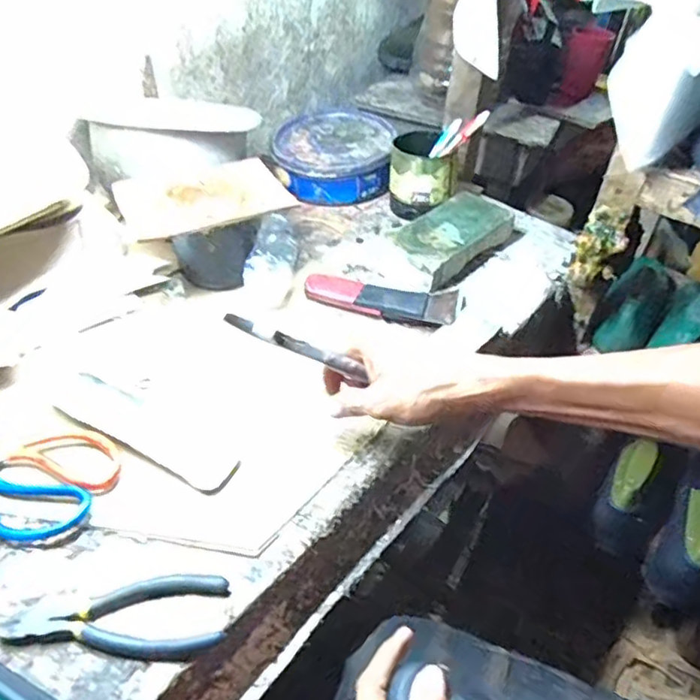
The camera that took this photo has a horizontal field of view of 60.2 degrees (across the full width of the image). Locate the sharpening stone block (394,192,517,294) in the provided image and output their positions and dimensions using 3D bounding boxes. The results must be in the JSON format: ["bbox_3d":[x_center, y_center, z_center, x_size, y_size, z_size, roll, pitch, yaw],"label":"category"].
[{"bbox_3d":[0.137,-0.145,0.781,0.098,0.042,0.190,32,48,28],"label":"sharpening stone block"}]

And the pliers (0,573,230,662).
[{"bbox_3d":[-0.163,0.187,0.421,0.148,0.014,0.058,1,42,-4],"label":"pliers"}]

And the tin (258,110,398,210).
[{"bbox_3d":[-0.026,-0.295,0.919,0.175,0.073,0.193,7,42,3],"label":"tin"}]

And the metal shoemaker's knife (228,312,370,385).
[{"bbox_3d":[-0.044,-0.004,0.493,0.121,0.011,0.009,23,44,8],"label":"metal shoemaker's knife"}]

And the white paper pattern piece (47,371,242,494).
[{"bbox_3d":[-0.191,0.068,0.550,0.197,0.007,0.052,26,42,15],"label":"white paper pattern piece"}]

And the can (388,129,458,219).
[{"bbox_3d":[0.099,-0.242,0.835,0.086,0.095,0.090,7,42,3],"label":"can"}]

